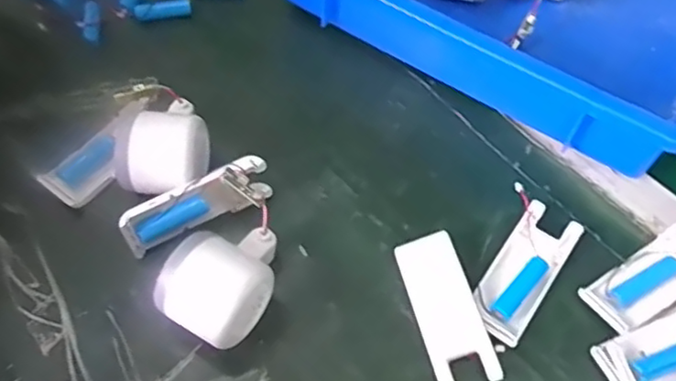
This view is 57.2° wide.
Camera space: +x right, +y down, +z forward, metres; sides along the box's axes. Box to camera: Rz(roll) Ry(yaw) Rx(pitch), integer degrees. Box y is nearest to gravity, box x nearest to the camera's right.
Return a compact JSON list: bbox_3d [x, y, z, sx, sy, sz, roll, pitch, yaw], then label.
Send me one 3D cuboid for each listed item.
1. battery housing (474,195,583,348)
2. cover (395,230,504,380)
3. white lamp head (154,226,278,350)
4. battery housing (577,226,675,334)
[{"bbox_3d":[0.127,0.055,0.424,0.040,0.014,0.104,31,63,19],"label":"battery housing"},{"bbox_3d":[0.071,0.078,0.409,0.041,0.014,0.103,-12,59,-7],"label":"cover"},{"bbox_3d":[-0.072,0.057,0.399,0.053,0.059,0.081,31,63,18],"label":"white lamp head"},{"bbox_3d":[0.223,0.050,0.416,0.118,0.012,0.039,-28,62,-16],"label":"battery housing"}]

